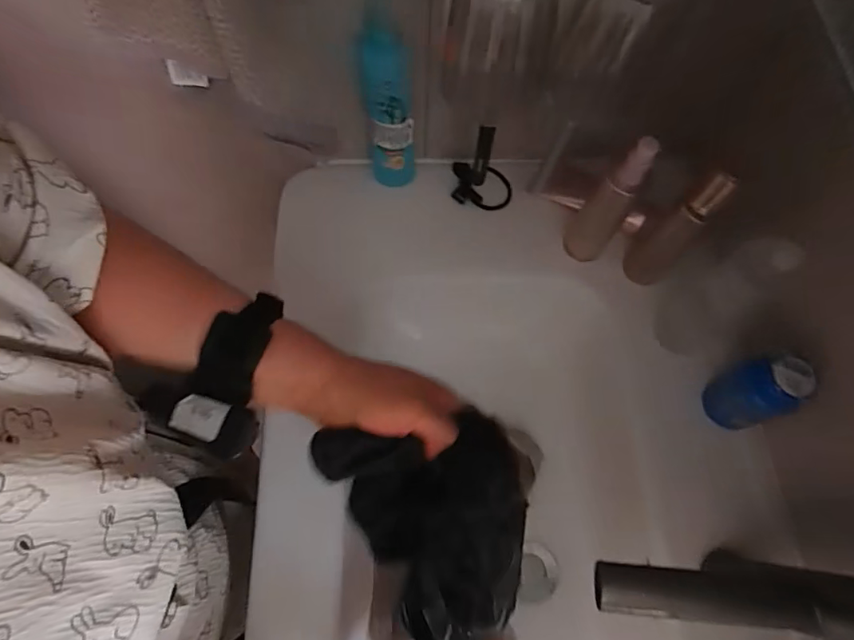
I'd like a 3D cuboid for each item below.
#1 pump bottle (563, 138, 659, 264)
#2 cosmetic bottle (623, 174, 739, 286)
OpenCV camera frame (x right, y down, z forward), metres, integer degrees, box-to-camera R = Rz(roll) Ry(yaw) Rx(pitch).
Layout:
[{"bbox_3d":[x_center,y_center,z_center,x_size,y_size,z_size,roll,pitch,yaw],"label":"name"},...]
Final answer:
[{"bbox_3d":[0.173,-0.105,0.469,0.038,0.163,0.031,39,73,12],"label":"pump bottle"},{"bbox_3d":[0.238,-0.085,0.466,0.047,0.174,0.042,-42,76,-15],"label":"cosmetic bottle"}]

